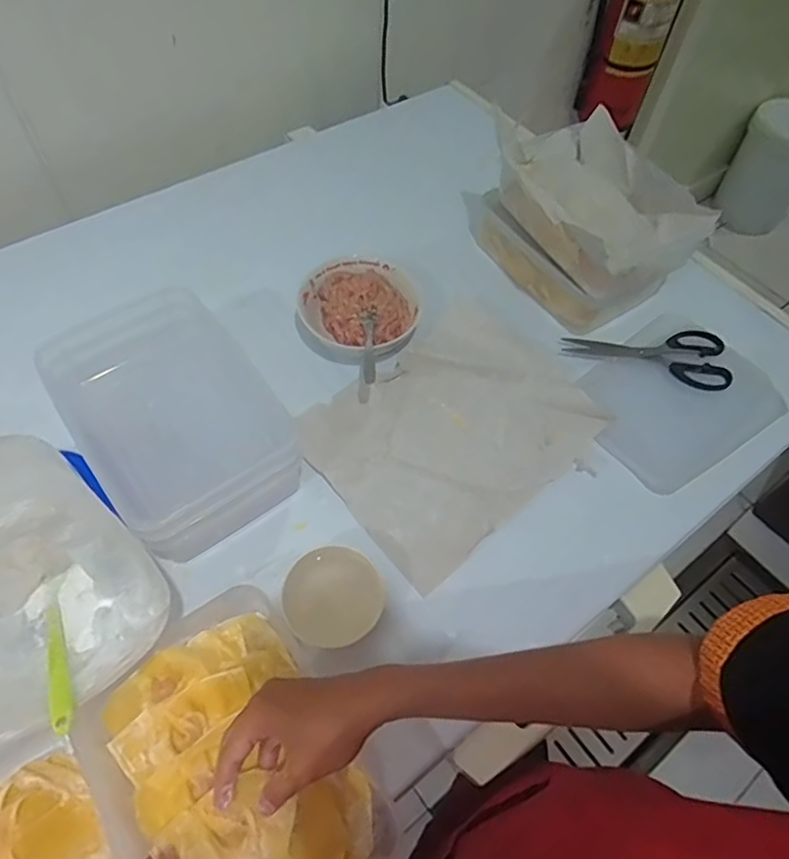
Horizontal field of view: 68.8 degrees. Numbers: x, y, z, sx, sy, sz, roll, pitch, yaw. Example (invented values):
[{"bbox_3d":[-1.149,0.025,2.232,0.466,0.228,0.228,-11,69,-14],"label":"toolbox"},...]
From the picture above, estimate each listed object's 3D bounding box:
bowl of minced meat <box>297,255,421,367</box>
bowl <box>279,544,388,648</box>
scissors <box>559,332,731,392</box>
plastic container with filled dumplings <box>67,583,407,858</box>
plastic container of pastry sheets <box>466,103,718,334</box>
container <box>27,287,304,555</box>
[{"bbox_3d":[-0.040,-0.149,0.710,0.142,0.047,0.140,1,59,-2],"label":"bowl of minced meat"},{"bbox_3d":[-0.056,0.156,0.532,0.088,0.047,0.081,1,59,-2],"label":"bowl"},{"bbox_3d":[0.308,-0.102,0.700,0.192,0.011,0.081,16,60,6],"label":"scissors"},{"bbox_3d":[-0.126,0.263,0.452,0.167,0.063,0.252,-31,66,-20],"label":"plastic container with filled dumplings"},{"bbox_3d":[0.229,-0.281,0.733,0.180,0.132,0.280,-32,66,-20],"label":"plastic container of pastry sheets"},{"bbox_3d":[-0.220,-0.012,0.586,0.178,0.102,0.240,-36,67,-22],"label":"container"}]

